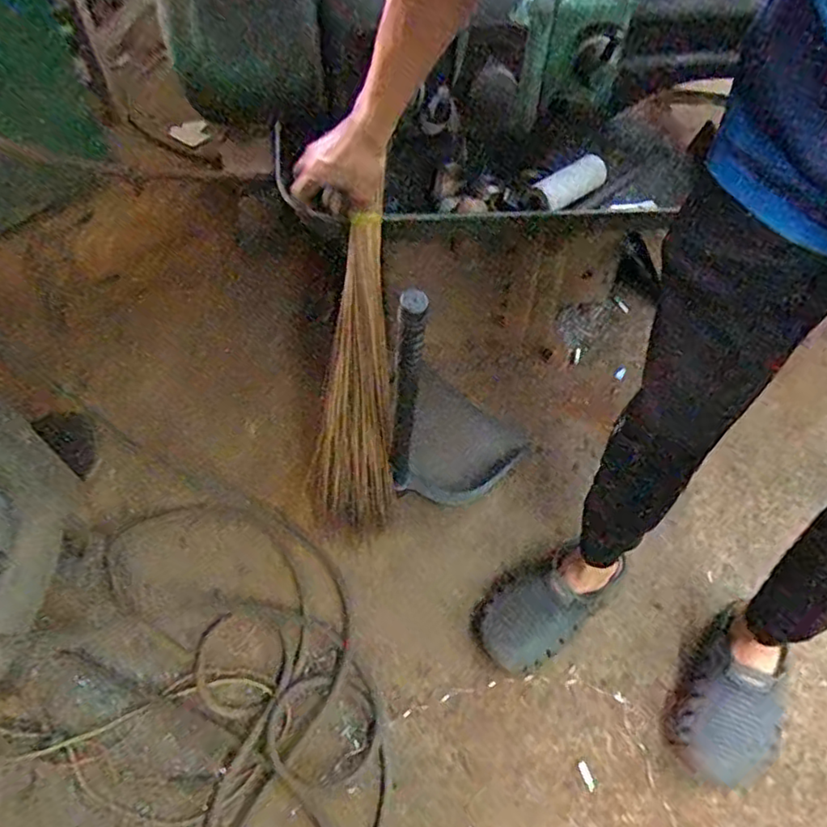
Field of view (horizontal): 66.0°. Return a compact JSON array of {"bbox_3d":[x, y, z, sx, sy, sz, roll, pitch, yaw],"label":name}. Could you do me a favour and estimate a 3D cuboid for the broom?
[{"bbox_3d":[-0.088,-0.042,0.965,0.117,0.498,0.085,10,27,6],"label":"broom"}]

